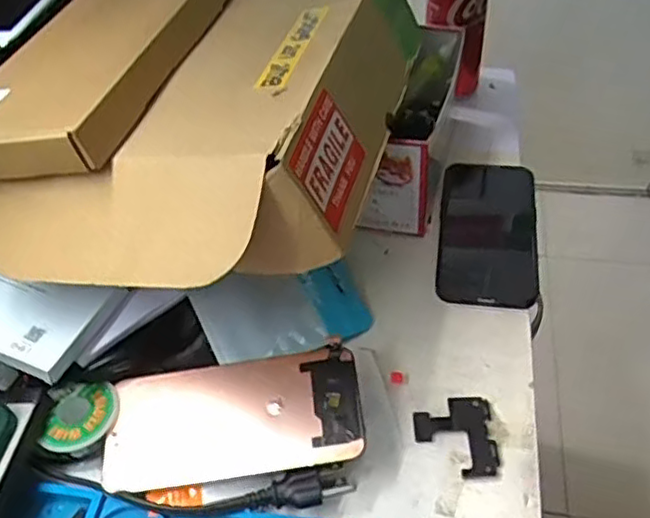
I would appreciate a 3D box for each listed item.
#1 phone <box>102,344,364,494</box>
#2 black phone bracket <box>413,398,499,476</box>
[{"bbox_3d":[-0.056,0.097,0.408,0.154,0.010,0.074,-10,57,4],"label":"phone"},{"bbox_3d":[0.081,0.110,0.412,0.048,0.007,0.054,-1,46,2],"label":"black phone bracket"}]

